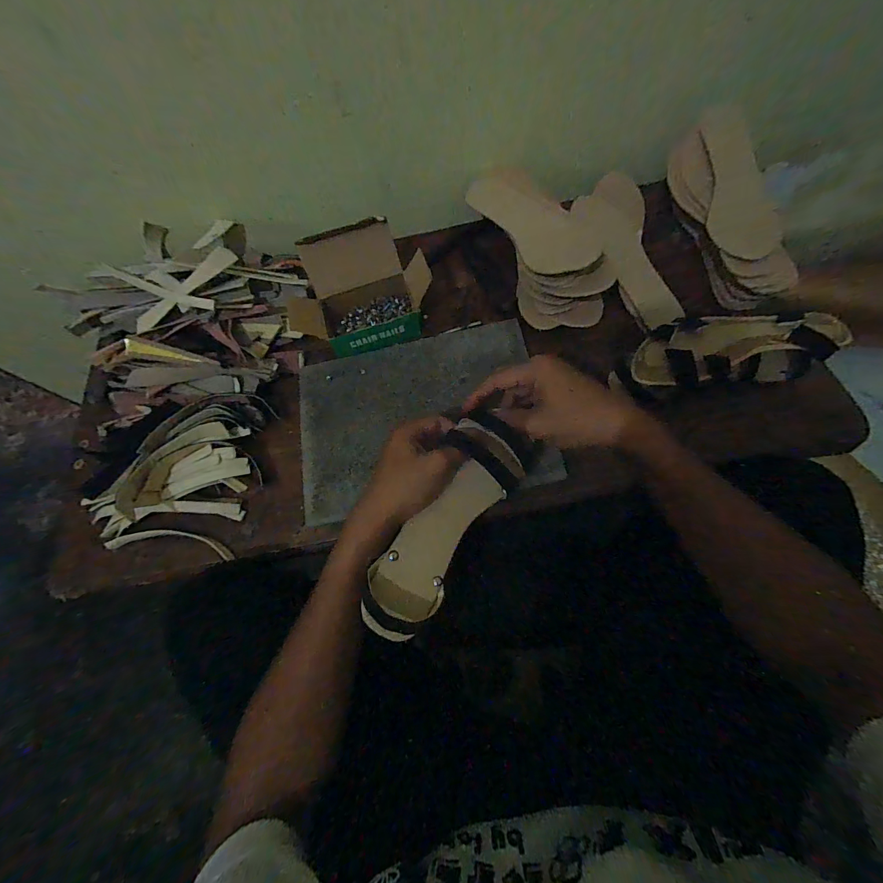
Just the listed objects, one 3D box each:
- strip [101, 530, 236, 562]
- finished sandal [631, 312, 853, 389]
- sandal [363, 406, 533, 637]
[{"bbox_3d":[-0.310,0.117,0.437,0.148,0.010,0.026,3,70,7],"label":"strip"},{"bbox_3d":[0.320,-0.100,0.421,0.222,0.057,0.079,-12,68,1],"label":"finished sandal"},{"bbox_3d":[0.003,0.071,0.345,0.077,0.051,0.204,32,69,9],"label":"sandal"}]

